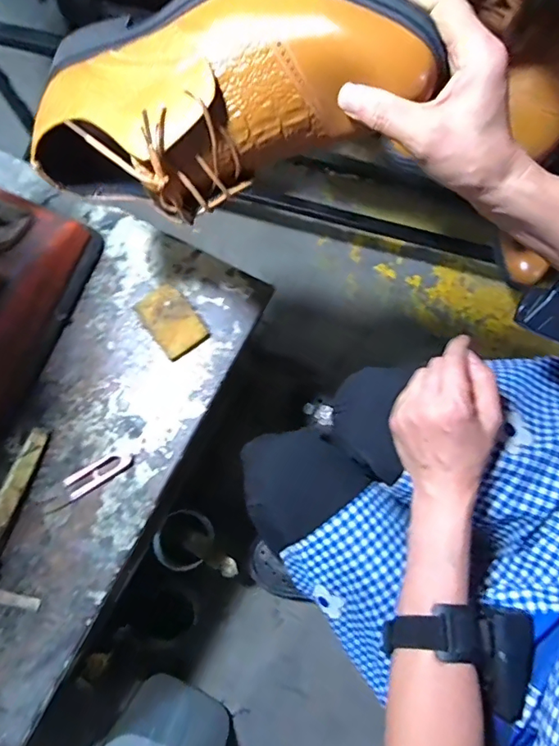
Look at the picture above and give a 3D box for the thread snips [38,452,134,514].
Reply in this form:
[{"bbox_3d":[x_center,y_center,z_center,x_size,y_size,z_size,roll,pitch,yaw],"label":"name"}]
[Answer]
[{"bbox_3d":[-0.189,0.105,0.490,0.095,0.004,0.023,-30,79,-5],"label":"thread snips"}]

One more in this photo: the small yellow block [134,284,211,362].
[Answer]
[{"bbox_3d":[-0.113,-0.054,0.518,0.049,0.012,0.073,-37,80,-6],"label":"small yellow block"}]

